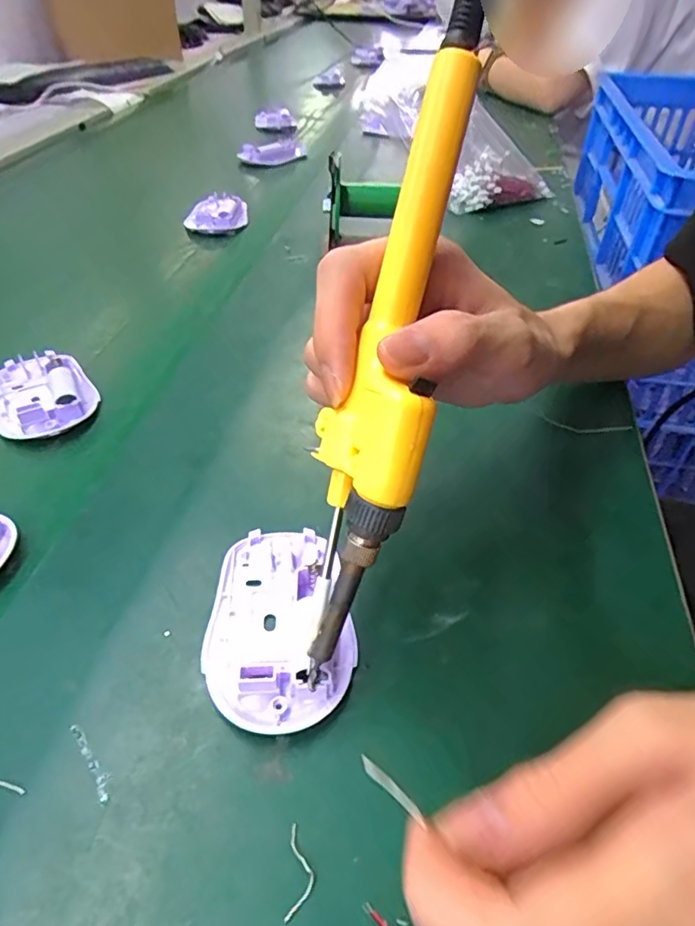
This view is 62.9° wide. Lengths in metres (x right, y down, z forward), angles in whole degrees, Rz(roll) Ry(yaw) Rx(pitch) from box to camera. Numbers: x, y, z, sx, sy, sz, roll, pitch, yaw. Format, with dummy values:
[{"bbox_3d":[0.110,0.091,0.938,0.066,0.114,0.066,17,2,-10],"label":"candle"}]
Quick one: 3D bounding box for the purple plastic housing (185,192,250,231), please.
[{"bbox_3d":[-0.136,-0.268,0.600,0.060,0.018,0.070,3,42,1],"label":"purple plastic housing"}]

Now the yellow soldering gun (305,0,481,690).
[{"bbox_3d":[0.014,-0.040,0.193,0.036,0.232,0.029,14,5,12],"label":"yellow soldering gun"}]

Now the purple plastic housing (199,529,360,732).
[{"bbox_3d":[-0.029,0.067,0.247,0.060,0.018,0.094,-1,42,-3],"label":"purple plastic housing"}]

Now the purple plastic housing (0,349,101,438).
[{"bbox_3d":[-0.201,-0.047,0.370,0.062,0.018,0.087,-26,49,-28],"label":"purple plastic housing"}]

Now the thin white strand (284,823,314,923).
[{"bbox_3d":[-0.015,0.134,0.187,0.008,0.004,0.026,-4,47,7],"label":"thin white strand"}]

